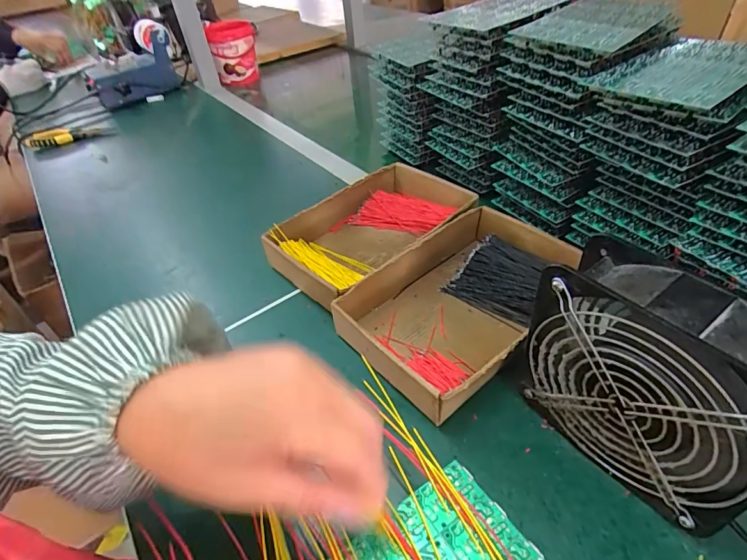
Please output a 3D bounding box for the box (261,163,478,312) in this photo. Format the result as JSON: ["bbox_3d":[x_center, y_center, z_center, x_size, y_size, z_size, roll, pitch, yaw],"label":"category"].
[{"bbox_3d":[0.002,-0.065,0.529,0.156,0.045,0.248,32,55,34],"label":"box"}]

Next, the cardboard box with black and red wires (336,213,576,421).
[{"bbox_3d":[0.089,0.017,0.434,0.244,0.042,0.153,-36,50,-28],"label":"cardboard box with black and red wires"}]

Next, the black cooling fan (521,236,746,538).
[{"bbox_3d":[0.181,0.069,0.289,0.058,0.152,0.146,-29,47,-23],"label":"black cooling fan"}]

